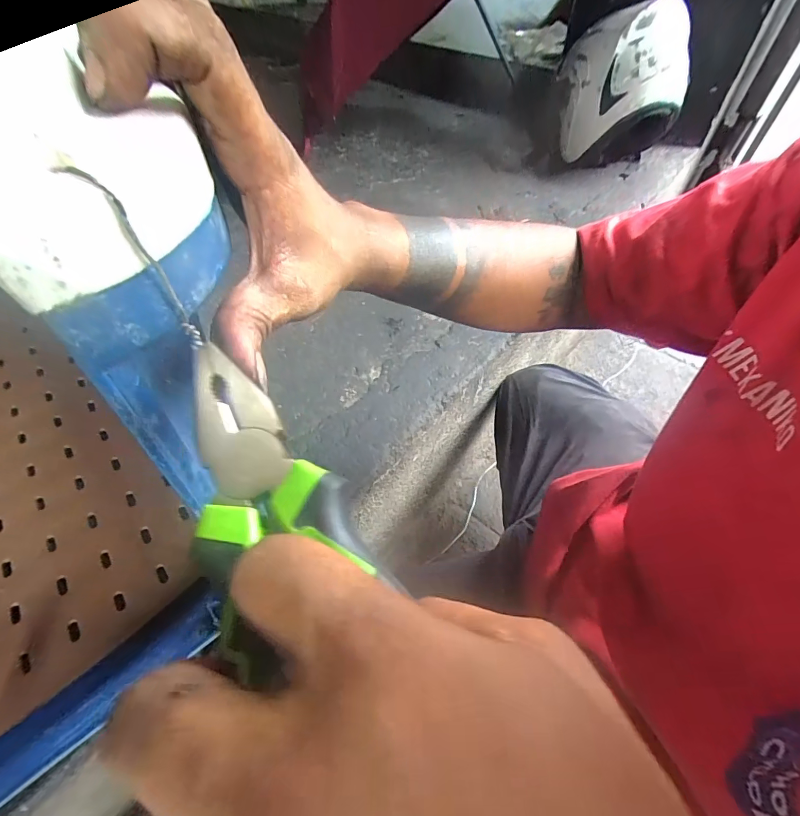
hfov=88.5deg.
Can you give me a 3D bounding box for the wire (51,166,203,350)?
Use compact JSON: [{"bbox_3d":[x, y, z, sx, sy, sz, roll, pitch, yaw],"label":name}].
[{"bbox_3d":[-0.076,-0.040,0.121,0.012,0.060,0.006,-29,57,-21],"label":"wire"}]

